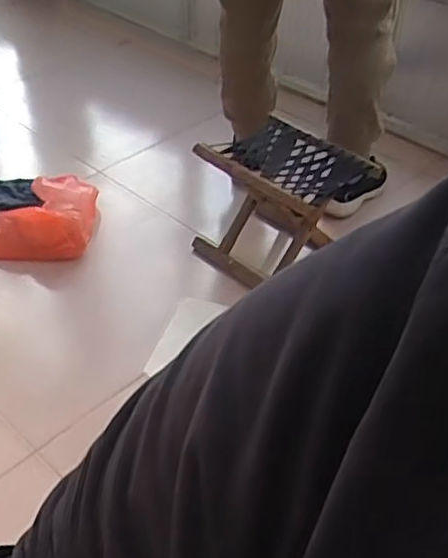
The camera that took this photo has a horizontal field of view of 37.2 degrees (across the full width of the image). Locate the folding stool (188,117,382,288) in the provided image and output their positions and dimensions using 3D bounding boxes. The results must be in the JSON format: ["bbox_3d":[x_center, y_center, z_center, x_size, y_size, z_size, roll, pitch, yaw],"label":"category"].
[{"bbox_3d":[0.124,-0.140,1.469,0.255,0.311,0.326,-30,50,-30],"label":"folding stool"}]

